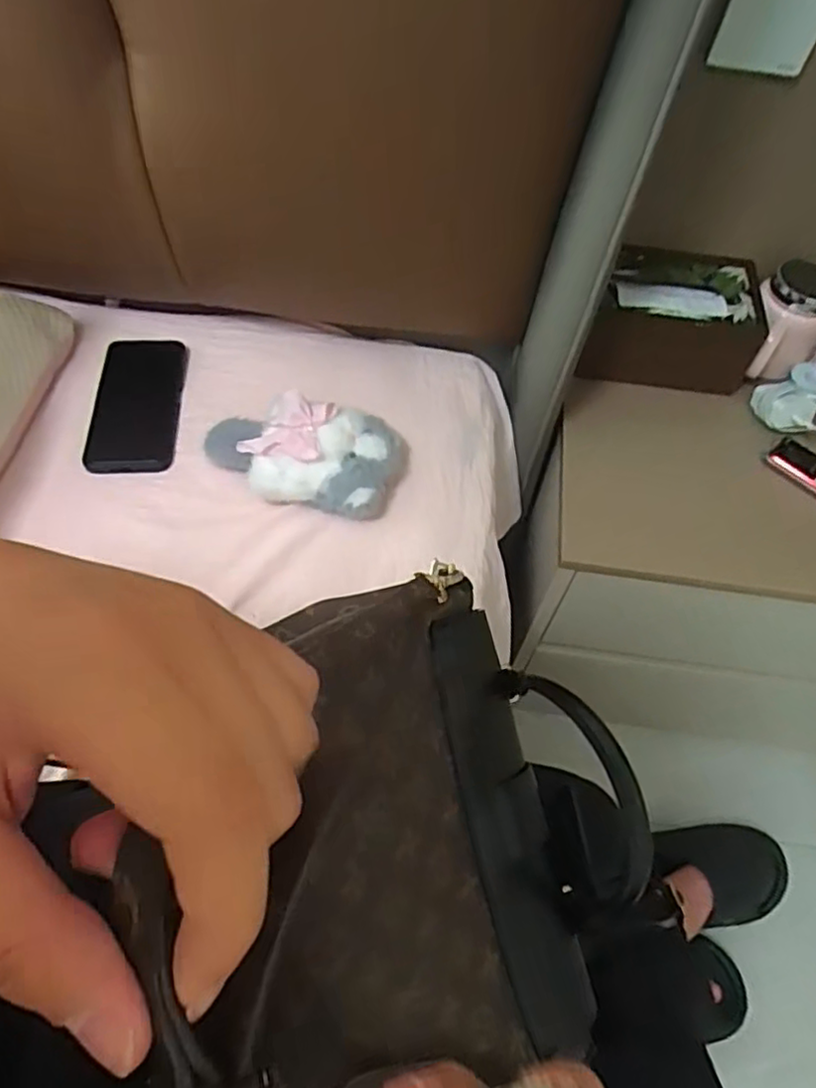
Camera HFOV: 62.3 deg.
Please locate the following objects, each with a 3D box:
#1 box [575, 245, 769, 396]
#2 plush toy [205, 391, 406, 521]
[{"bbox_3d":[0.307,-0.266,0.801,0.185,0.088,0.131,9,58,3],"label":"box"},{"bbox_3d":[-0.095,-0.085,0.613,0.176,0.066,0.093,14,59,6],"label":"plush toy"}]

